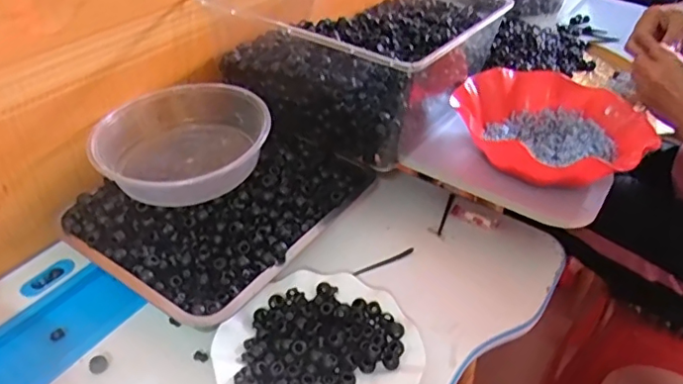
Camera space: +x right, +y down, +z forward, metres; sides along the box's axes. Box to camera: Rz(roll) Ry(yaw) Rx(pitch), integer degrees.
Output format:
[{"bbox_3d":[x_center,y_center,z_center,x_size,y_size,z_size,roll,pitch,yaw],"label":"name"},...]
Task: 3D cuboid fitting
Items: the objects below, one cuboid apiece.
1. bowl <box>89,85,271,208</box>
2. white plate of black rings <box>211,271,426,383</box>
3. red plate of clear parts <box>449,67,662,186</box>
[{"bbox_3d":[-0.166,-0.052,0.594,0.165,0.069,0.148,23,43,19],"label":"bowl"},{"bbox_3d":[-0.020,0.153,0.517,0.175,0.030,0.179,4,40,-3],"label":"white plate of black rings"},{"bbox_3d":[0.253,-0.078,0.677,0.222,0.060,0.232,32,46,27],"label":"red plate of clear parts"}]

